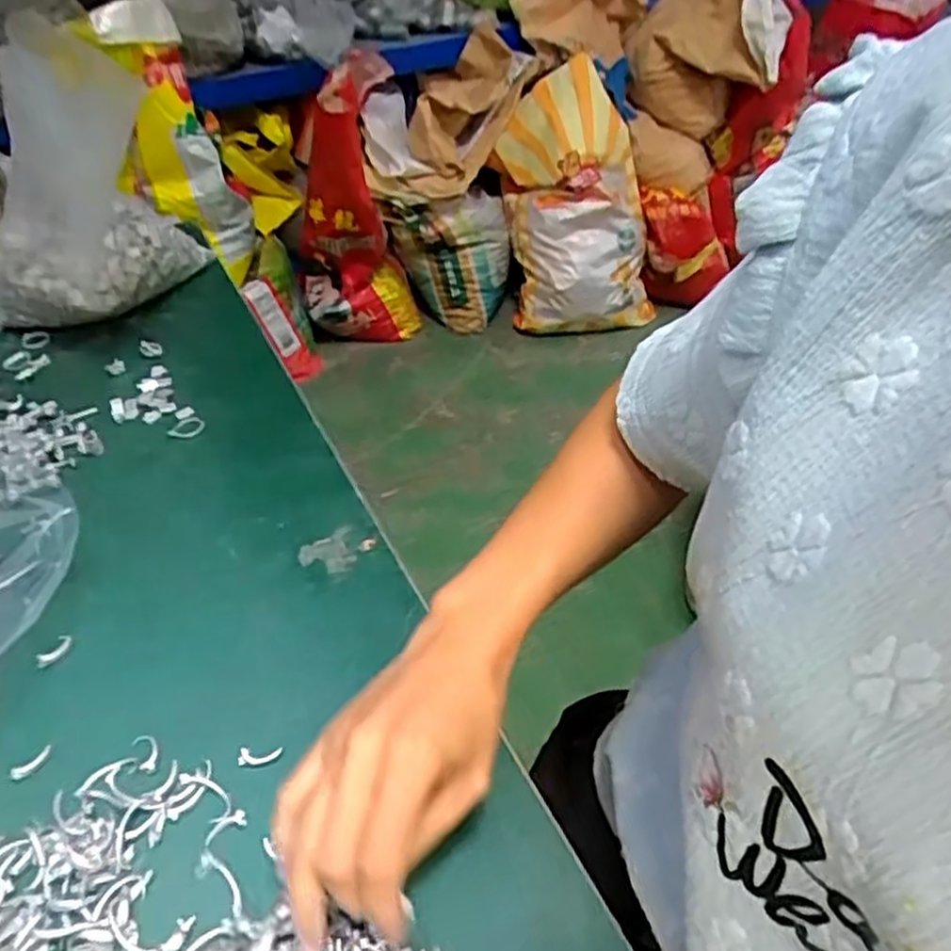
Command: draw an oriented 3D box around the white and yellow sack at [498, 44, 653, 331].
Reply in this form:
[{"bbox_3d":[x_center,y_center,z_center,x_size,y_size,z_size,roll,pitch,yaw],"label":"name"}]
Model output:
[{"bbox_3d":[0.225,-0.645,1.809,0.331,0.599,0.171,-17,22,-8],"label":"white and yellow sack"}]

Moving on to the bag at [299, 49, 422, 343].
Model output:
[{"bbox_3d":[-0.276,-0.560,1.708,0.267,0.593,0.253,-7,46,-7],"label":"bag"}]

